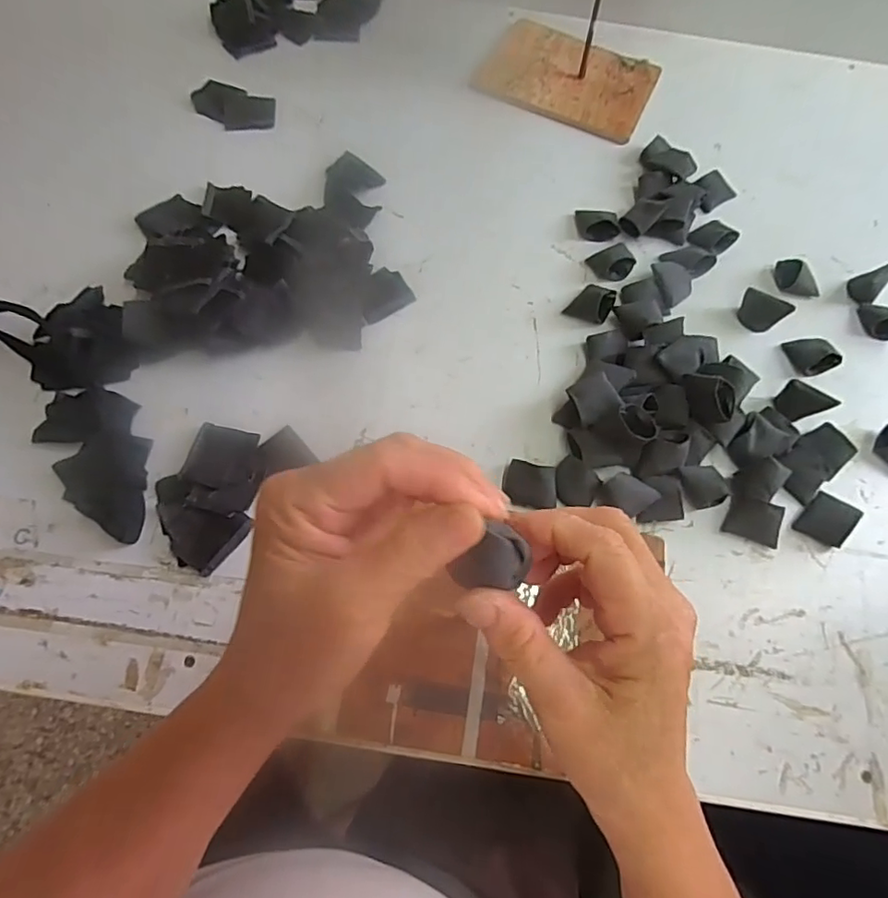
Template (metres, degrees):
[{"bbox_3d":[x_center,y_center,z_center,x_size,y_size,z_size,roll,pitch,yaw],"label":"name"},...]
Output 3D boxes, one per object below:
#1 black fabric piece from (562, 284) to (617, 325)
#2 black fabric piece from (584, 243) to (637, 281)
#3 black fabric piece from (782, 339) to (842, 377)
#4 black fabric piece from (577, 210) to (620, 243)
[{"bbox_3d":[0.140,-0.139,0.527,0.039,0.026,0.031,24,69,6],"label":"black fabric piece"},{"bbox_3d":[0.169,-0.188,0.552,0.036,0.019,0.036,-26,72,-13],"label":"black fabric piece"},{"bbox_3d":[0.349,-0.090,0.525,0.038,0.019,0.039,-14,70,-9],"label":"black fabric piece"},{"bbox_3d":[0.160,-0.236,0.569,0.039,0.019,0.040,-6,69,-5],"label":"black fabric piece"}]

